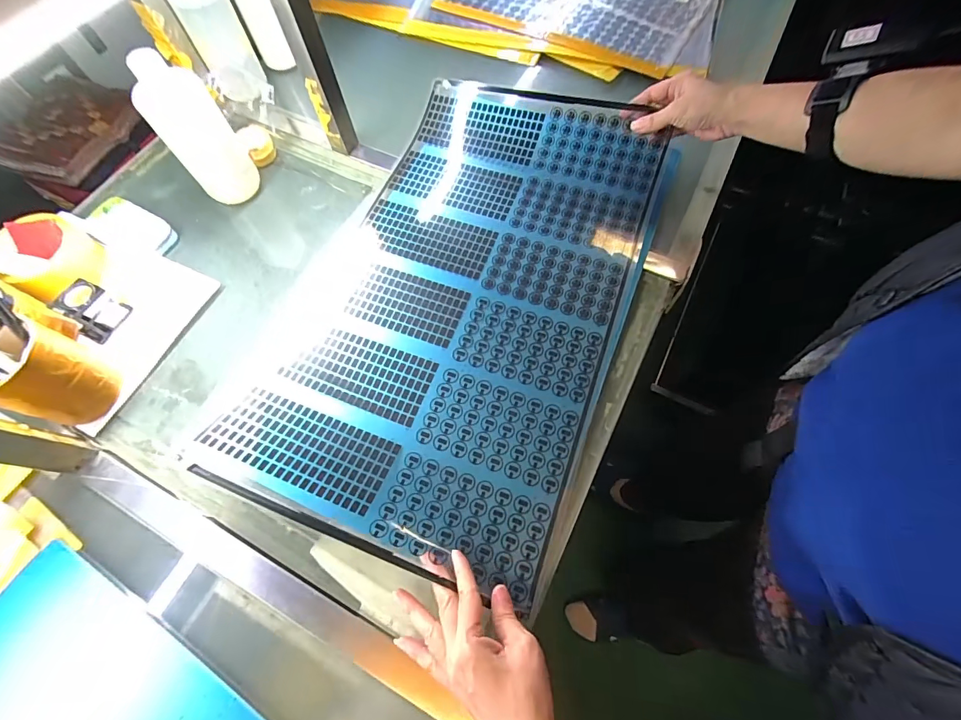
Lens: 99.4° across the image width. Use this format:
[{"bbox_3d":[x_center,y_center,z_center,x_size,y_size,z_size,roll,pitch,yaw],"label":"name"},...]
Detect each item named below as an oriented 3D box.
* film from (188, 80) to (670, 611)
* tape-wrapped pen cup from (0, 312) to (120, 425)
[{"bbox_3d":[-0.011,-0.099,0.486,0.344,0.047,0.603,19,68,10],"label":"film"},{"bbox_3d":[-0.441,0.016,0.414,0.075,0.103,0.080,-1,66,2],"label":"tape-wrapped pen cup"}]

